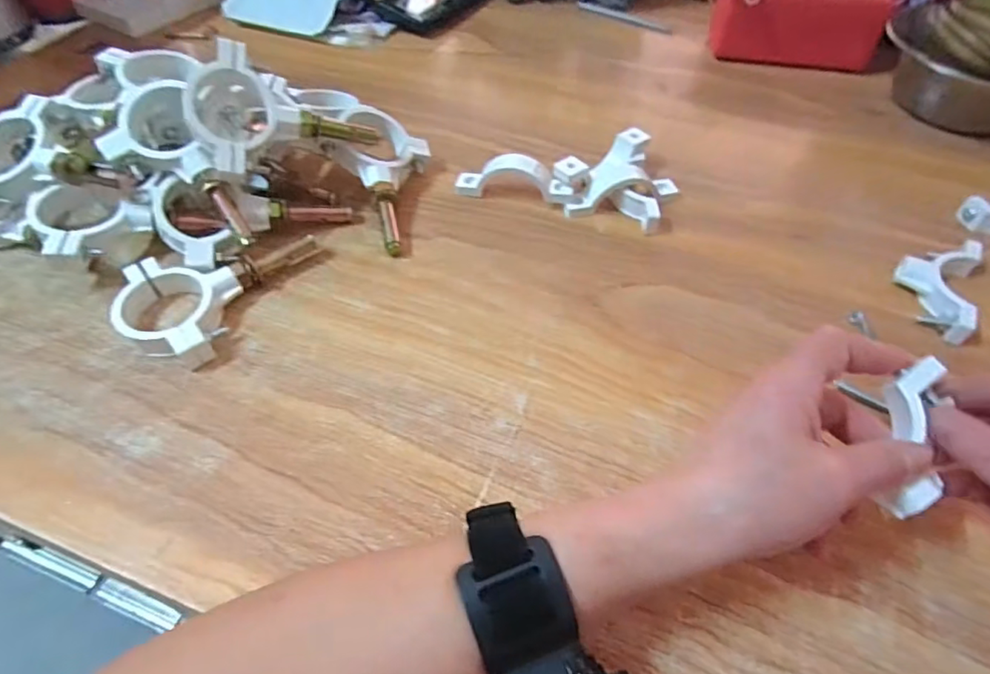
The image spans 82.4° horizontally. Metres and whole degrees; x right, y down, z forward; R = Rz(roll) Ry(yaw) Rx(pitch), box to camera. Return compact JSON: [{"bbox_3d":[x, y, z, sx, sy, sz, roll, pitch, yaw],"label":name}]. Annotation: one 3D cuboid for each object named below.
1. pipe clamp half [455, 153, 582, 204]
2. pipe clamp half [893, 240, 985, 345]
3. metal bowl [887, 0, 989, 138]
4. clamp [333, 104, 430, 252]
[{"bbox_3d":[0.017,-0.117,0.425,0.092,0.031,0.020,14,51,11],"label":"pipe clamp half"},{"bbox_3d":[0.289,-0.038,0.370,0.044,0.020,0.089,27,55,20],"label":"pipe clamp half"},{"bbox_3d":[0.442,-0.246,0.514,0.145,0.080,0.159,-25,55,-20],"label":"metal bowl"},{"bbox_3d":[-0.082,-0.118,0.418,0.065,0.030,0.133,-5,63,-5],"label":"clamp"}]

